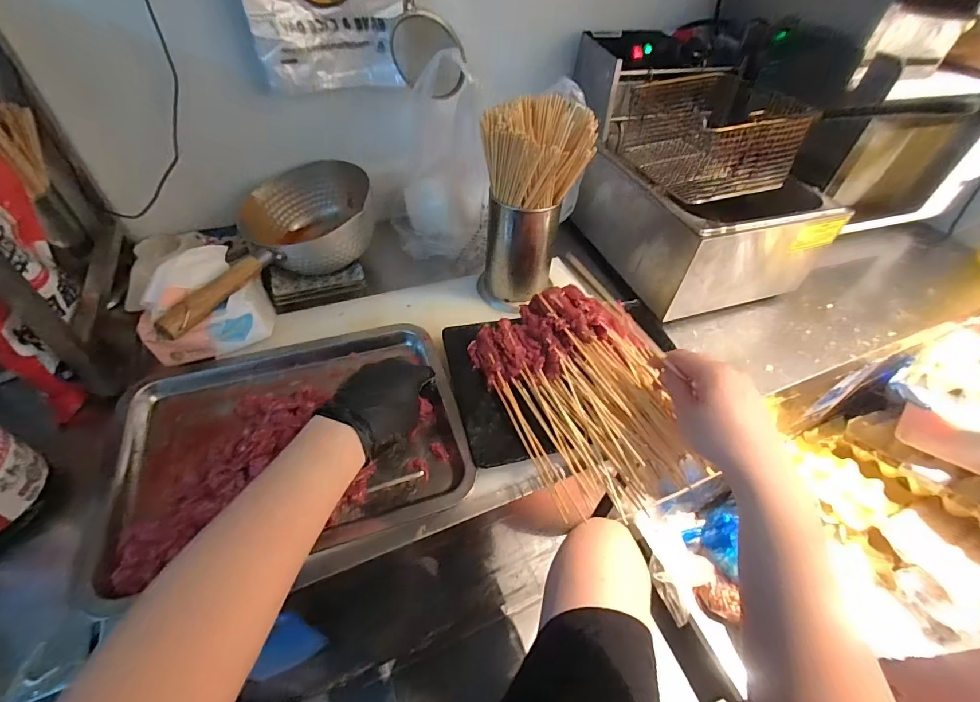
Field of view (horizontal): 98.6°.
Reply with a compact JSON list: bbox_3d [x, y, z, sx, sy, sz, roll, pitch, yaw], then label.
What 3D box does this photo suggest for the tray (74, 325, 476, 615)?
[{"bbox_3d":[-0.214,0.085,0.461,0.346,0.049,0.283,-13,51,-17],"label":"tray"}]

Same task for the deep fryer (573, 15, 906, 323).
[{"bbox_3d":[0.333,-0.299,0.702,0.273,0.281,0.400,-14,51,-17],"label":"deep fryer"}]

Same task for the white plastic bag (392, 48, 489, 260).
[{"bbox_3d":[-0.093,-0.273,0.634,0.173,0.282,0.086,27,52,17],"label":"white plastic bag"}]

